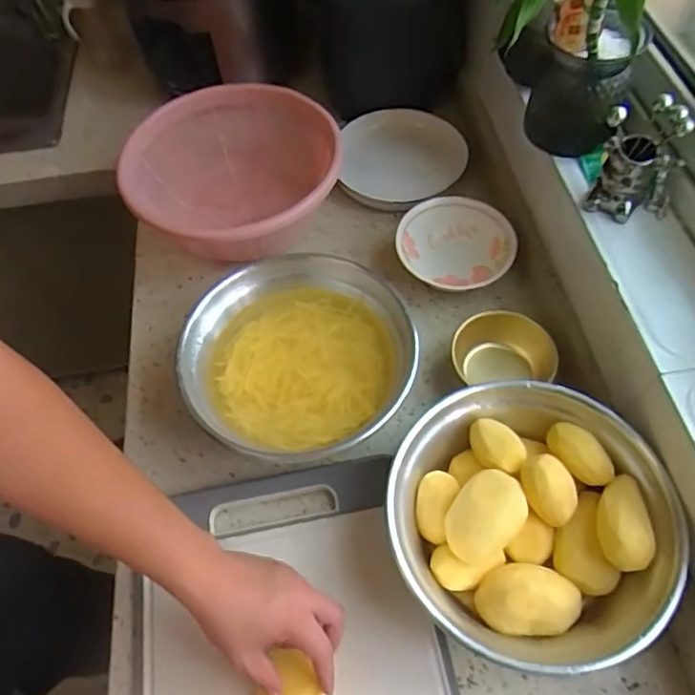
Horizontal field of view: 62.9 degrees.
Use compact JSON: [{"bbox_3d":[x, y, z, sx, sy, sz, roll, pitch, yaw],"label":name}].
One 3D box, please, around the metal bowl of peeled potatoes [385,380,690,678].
[{"bbox_3d":[0.164,0.163,0.539,0.241,0.105,0.244,-2,59,3],"label":"metal bowl of peeled potatoes"}]

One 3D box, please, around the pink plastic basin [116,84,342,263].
[{"bbox_3d":[-0.161,-0.226,0.787,0.253,0.126,0.265,-2,59,3],"label":"pink plastic basin"}]

